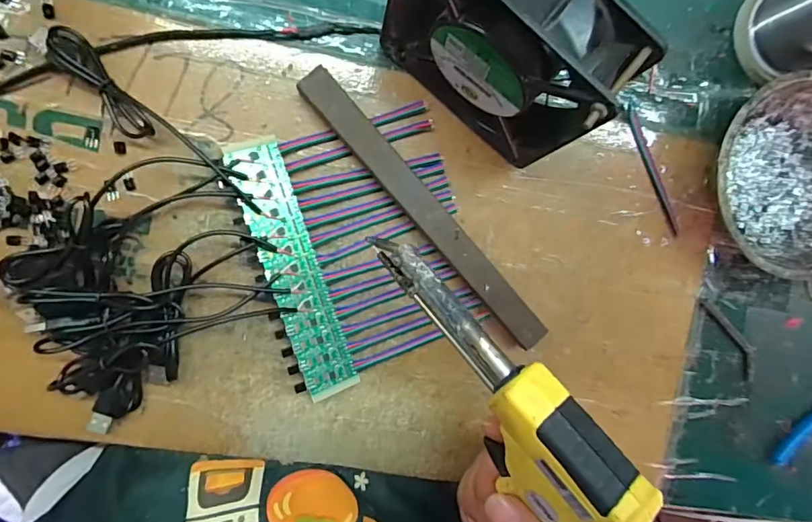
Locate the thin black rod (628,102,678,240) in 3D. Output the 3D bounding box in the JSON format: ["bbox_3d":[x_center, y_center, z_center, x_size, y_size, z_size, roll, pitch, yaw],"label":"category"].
[{"bbox_3d":[0.169,-0.061,0.346,0.008,0.004,0.095,-22,97,-6],"label":"thin black rod"}]

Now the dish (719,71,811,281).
[{"bbox_3d":[0.255,-0.054,0.339,0.127,0.042,0.124,-1,94,-8],"label":"dish"}]

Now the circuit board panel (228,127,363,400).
[{"bbox_3d":[-0.070,0.006,0.313,0.033,0.004,0.164,-21,97,-22],"label":"circuit board panel"}]

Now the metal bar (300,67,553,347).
[{"bbox_3d":[0.013,-0.029,0.320,0.019,0.018,0.213,-42,98,-3],"label":"metal bar"}]

